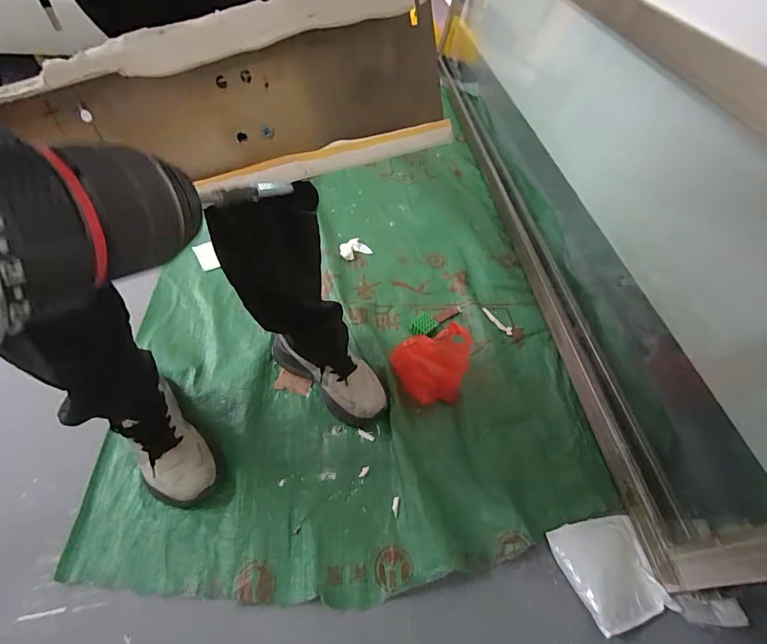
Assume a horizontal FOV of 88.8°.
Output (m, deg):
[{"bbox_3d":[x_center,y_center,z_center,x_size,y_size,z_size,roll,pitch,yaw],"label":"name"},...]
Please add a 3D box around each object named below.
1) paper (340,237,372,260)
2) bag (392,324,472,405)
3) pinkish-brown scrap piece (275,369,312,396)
[{"bbox_3d":[-0.081,-0.193,1.041,0.077,0.010,0.068,-29,58,-26],"label":"paper"},{"bbox_3d":[0.115,0.078,0.775,0.160,0.116,0.128,-23,56,-23],"label":"bag"},{"bbox_3d":[-0.179,0.123,0.788,0.073,0.007,0.040,15,50,7],"label":"pinkish-brown scrap piece"}]

